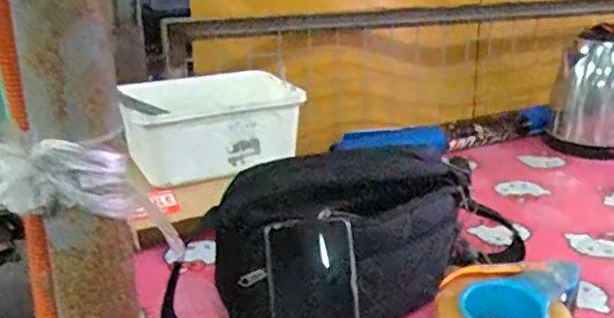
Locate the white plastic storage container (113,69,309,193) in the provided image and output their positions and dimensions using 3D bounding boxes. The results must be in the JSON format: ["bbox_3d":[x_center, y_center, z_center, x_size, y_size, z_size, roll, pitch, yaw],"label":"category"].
[{"bbox_3d":[-0.133,-0.048,0.855,0.227,0.108,0.141,-9,23,-22],"label":"white plastic storage container"}]

